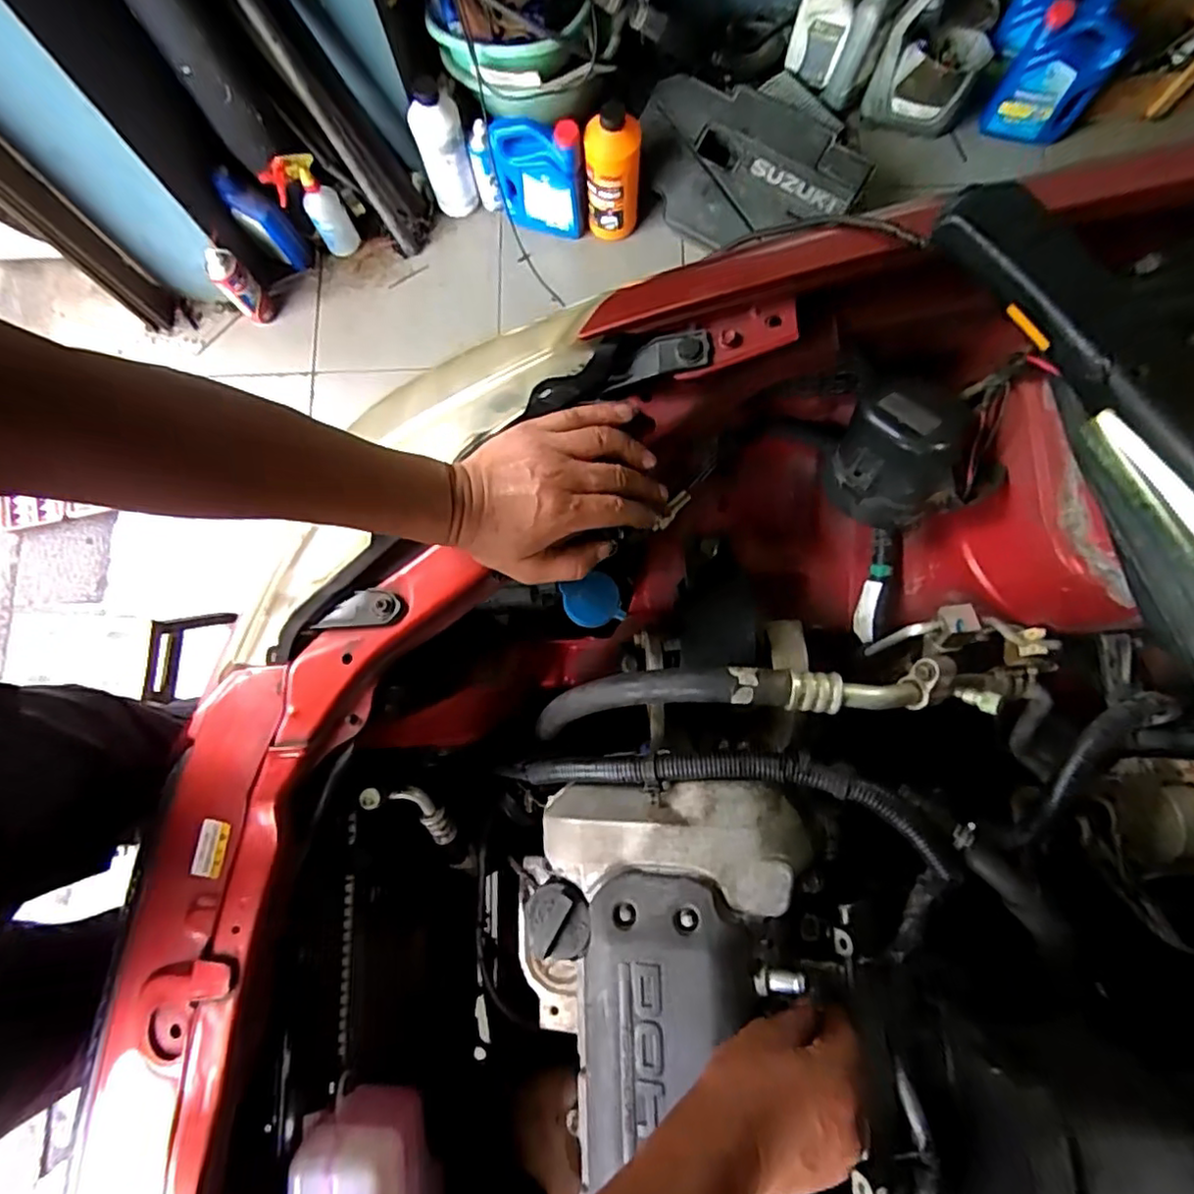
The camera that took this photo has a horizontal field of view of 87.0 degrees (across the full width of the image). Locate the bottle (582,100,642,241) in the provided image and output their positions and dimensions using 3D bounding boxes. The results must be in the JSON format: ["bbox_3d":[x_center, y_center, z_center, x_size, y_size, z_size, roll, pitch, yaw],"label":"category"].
[{"bbox_3d":[0.029,-0.773,1.155,0.097,0.224,0.087,4,80,2],"label":"bottle"}]

